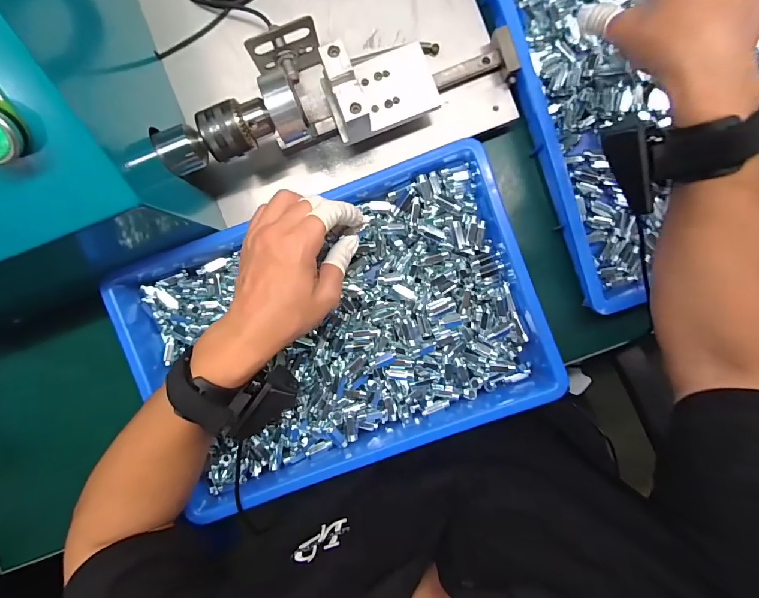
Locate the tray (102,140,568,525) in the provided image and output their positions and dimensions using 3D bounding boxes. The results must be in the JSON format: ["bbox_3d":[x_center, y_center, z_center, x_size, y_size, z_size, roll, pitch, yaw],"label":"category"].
[{"bbox_3d":[-0.042,0.036,0.372,0.363,0.052,0.250,-19,91,0],"label":"tray"}]

